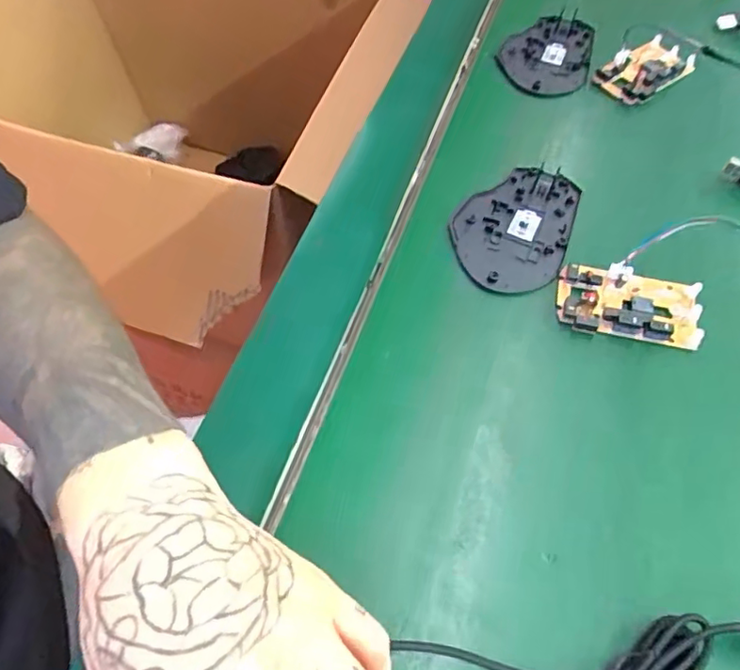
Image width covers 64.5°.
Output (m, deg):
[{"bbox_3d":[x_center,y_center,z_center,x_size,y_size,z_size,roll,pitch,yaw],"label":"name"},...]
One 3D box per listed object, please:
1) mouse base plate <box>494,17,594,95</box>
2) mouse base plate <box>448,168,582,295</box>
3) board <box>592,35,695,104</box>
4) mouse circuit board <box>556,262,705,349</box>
[{"bbox_3d":[0.146,-0.234,0.486,0.072,0.008,0.106,15,58,11],"label":"mouse base plate"},{"bbox_3d":[0.094,-0.071,0.382,0.071,0.008,0.107,22,59,13],"label":"mouse base plate"},{"bbox_3d":[0.220,-0.212,0.470,0.082,0.014,0.046,-33,62,-19],"label":"board"},{"bbox_3d":[0.152,-0.019,0.345,0.080,0.013,0.045,7,57,3],"label":"mouse circuit board"}]

